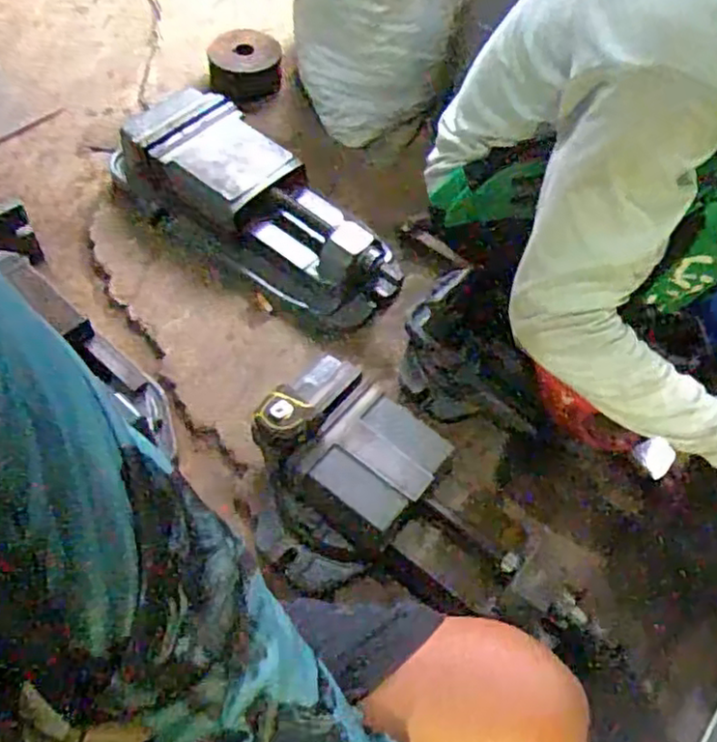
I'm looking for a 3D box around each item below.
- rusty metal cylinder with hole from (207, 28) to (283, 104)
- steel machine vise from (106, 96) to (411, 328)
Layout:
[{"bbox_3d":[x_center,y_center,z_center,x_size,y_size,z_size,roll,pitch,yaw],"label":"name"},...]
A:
[{"bbox_3d":[-0.261,-0.704,1.579,0.167,0.095,0.153,-1,57,-4],"label":"rusty metal cylinder with hole"},{"bbox_3d":[-0.201,-0.305,1.251,0.609,0.161,0.239,38,62,20],"label":"steel machine vise"}]

